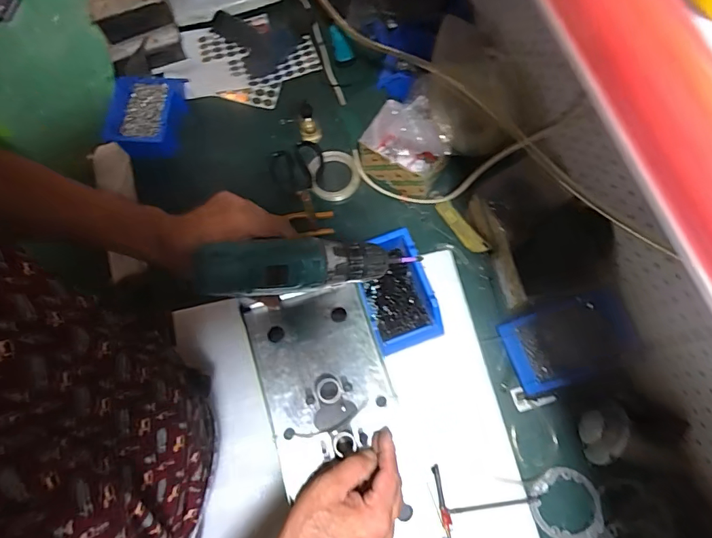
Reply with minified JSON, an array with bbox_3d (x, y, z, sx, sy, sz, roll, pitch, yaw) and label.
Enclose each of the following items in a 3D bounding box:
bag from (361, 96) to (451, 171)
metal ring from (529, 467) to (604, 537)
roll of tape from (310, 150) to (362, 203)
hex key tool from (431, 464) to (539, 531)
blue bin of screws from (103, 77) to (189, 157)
[{"bbox_3d":[0.090,-0.224,0.772,0.142,0.161,0.091,29,76,10],"label":"bag"},{"bbox_3d":[0.323,0.361,0.666,0.110,0.007,0.101,-1,73,2],"label":"metal ring"},{"bbox_3d":[-0.042,-0.181,0.839,0.091,0.021,0.104,-14,73,-2],"label":"roll of tape"},{"bbox_3d":[0.196,0.333,0.671,0.151,0.017,0.089,-15,73,-3],"label":"hex key tool"},{"bbox_3d":[-0.405,-0.300,0.851,0.123,0.064,0.174,1,73,2],"label":"blue bin of screws"}]

